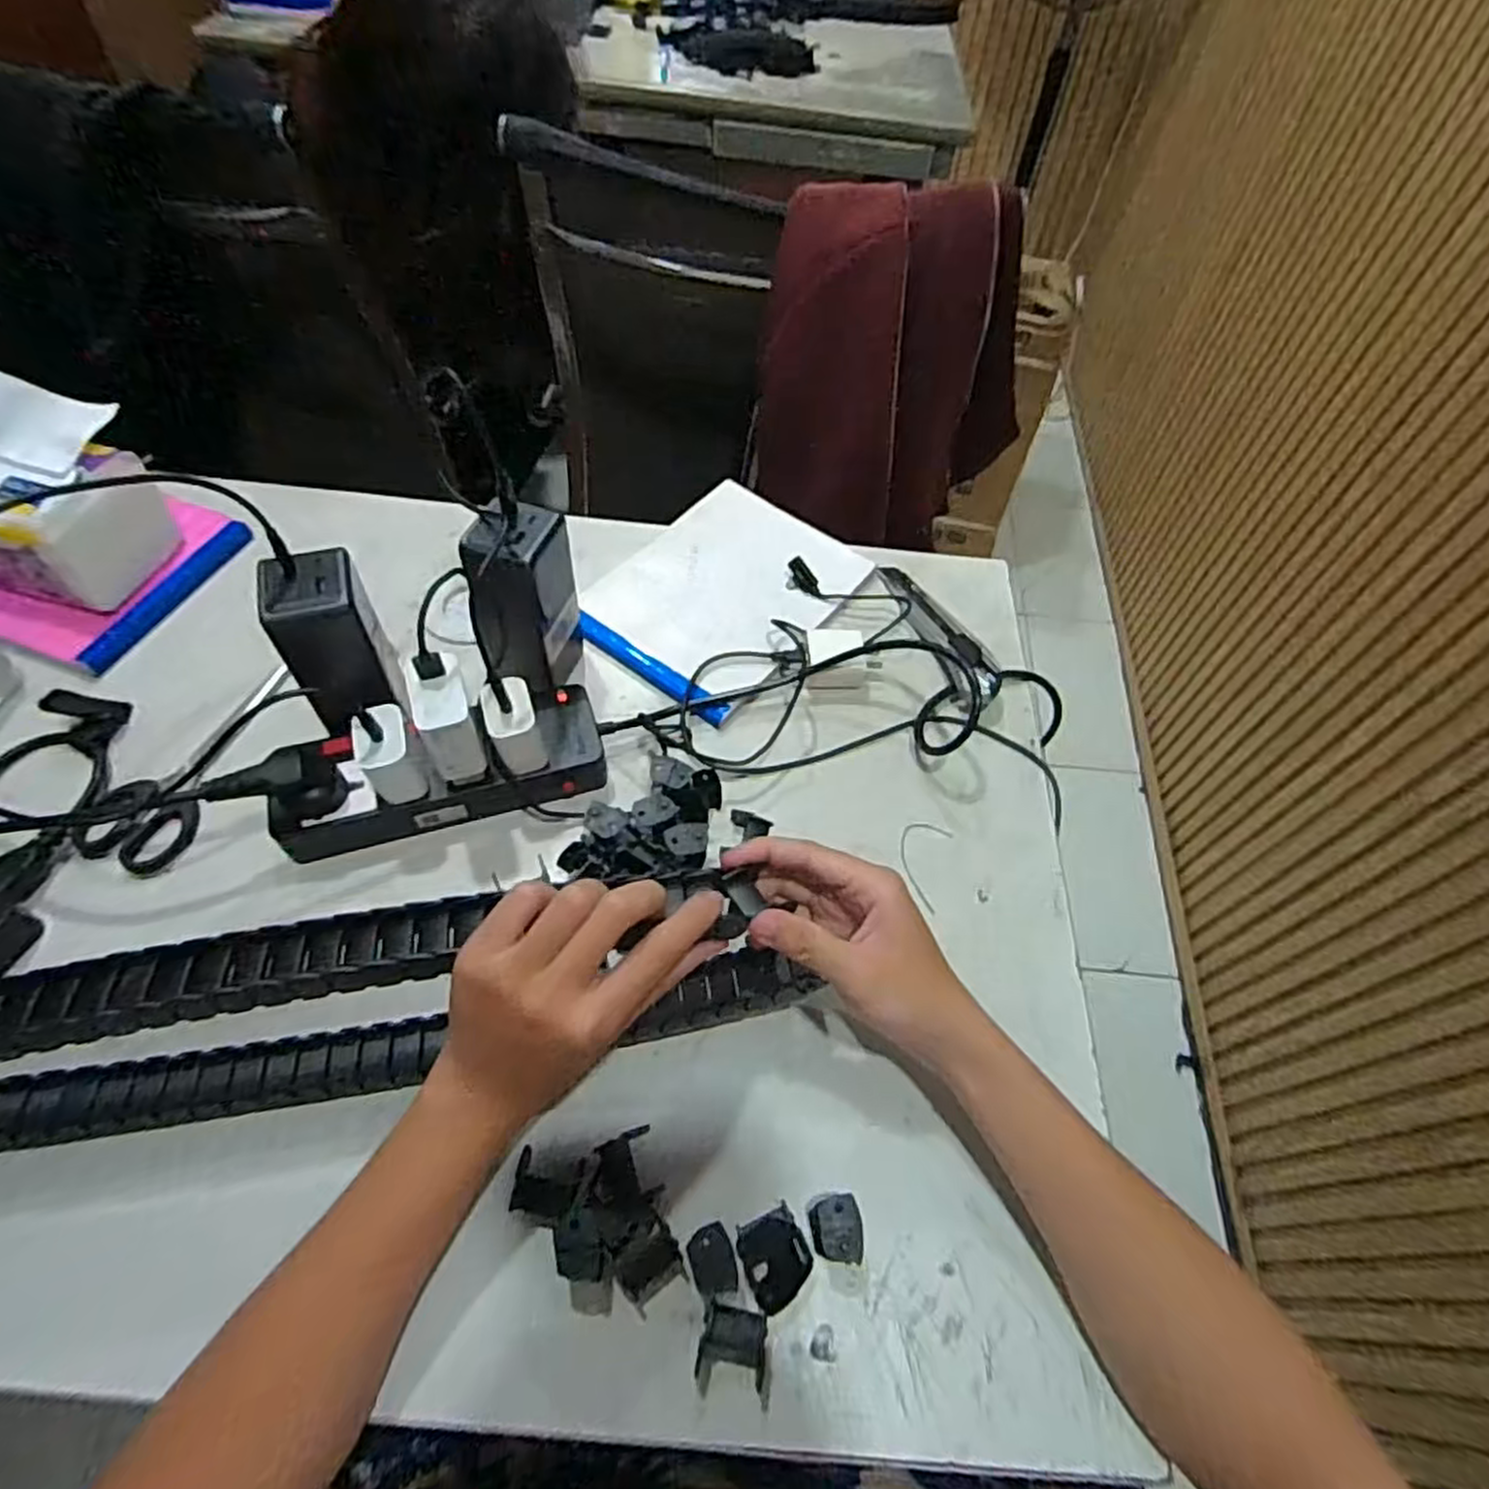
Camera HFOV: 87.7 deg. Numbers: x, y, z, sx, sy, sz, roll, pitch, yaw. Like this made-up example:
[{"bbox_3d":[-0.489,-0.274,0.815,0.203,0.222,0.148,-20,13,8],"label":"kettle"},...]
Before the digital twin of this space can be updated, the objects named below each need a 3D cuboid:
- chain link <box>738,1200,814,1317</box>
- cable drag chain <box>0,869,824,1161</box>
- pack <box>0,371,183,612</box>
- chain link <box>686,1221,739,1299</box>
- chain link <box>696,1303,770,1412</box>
[{"bbox_3d":[0.015,0.244,0.368,0.031,0.016,0.037,-19,58,-18],"label":"chain link"},{"bbox_3d":[-0.212,0.129,0.379,0.503,0.118,0.052,-8,56,-7],"label":"cable drag chain"},{"bbox_3d":[-0.506,-0.180,0.546,0.138,0.110,0.112,17,55,7],"label":"pack"},{"bbox_3d":[-0.015,0.238,0.358,0.021,0.014,0.027,-12,56,-13],"label":"chain link"},{"bbox_3d":[-0.004,0.274,0.349,0.033,0.015,0.033,8,54,1],"label":"chain link"}]

